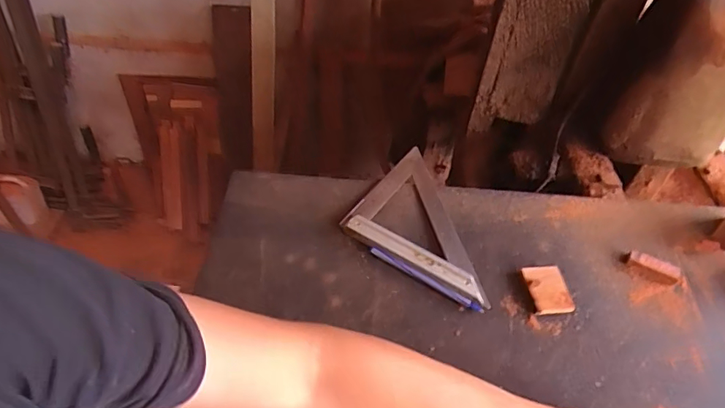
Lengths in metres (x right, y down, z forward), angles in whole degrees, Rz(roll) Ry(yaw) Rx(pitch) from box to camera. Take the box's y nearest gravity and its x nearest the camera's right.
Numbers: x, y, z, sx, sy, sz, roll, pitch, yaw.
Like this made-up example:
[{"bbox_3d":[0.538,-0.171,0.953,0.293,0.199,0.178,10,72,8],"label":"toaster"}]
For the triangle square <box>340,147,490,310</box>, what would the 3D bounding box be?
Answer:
[{"bbox_3d":[0.046,0.022,0.596,0.134,0.015,0.240,-5,48,-11],"label":"triangle square"}]

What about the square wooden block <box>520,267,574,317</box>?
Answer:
[{"bbox_3d":[0.206,0.096,0.549,0.044,0.011,0.055,-1,47,-8],"label":"square wooden block"}]

